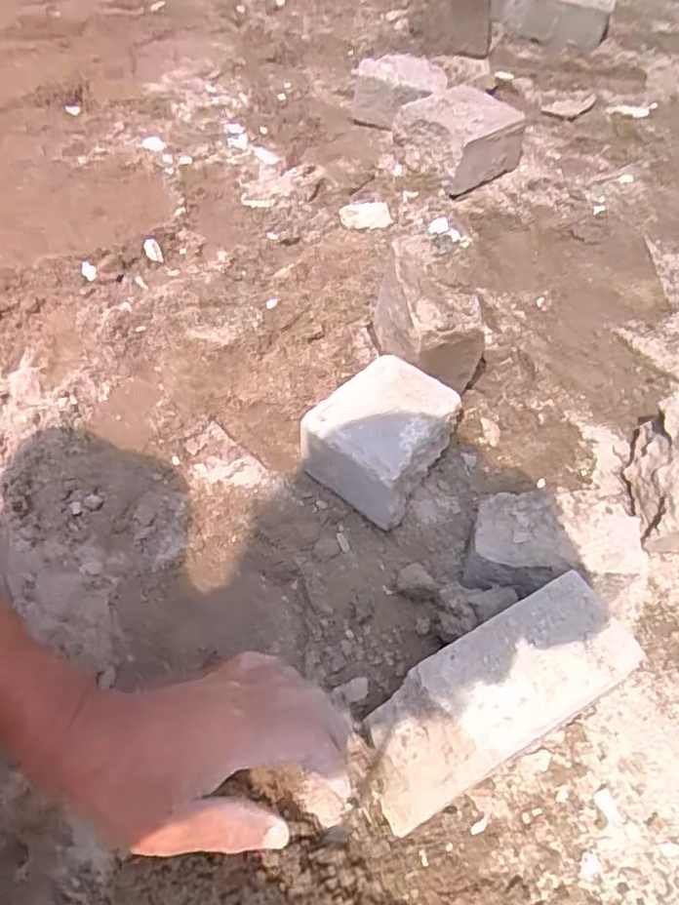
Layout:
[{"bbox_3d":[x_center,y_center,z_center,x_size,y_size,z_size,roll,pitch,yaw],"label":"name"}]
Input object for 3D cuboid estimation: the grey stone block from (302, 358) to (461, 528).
[{"bbox_3d":[0.034,-0.011,0.501,0.092,0.070,0.115,32,64,19],"label":"grey stone block"}]

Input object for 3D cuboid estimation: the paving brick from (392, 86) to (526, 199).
[{"bbox_3d":[0.136,-0.363,0.720,0.101,0.068,0.116,-34,64,-19],"label":"paving brick"}]

